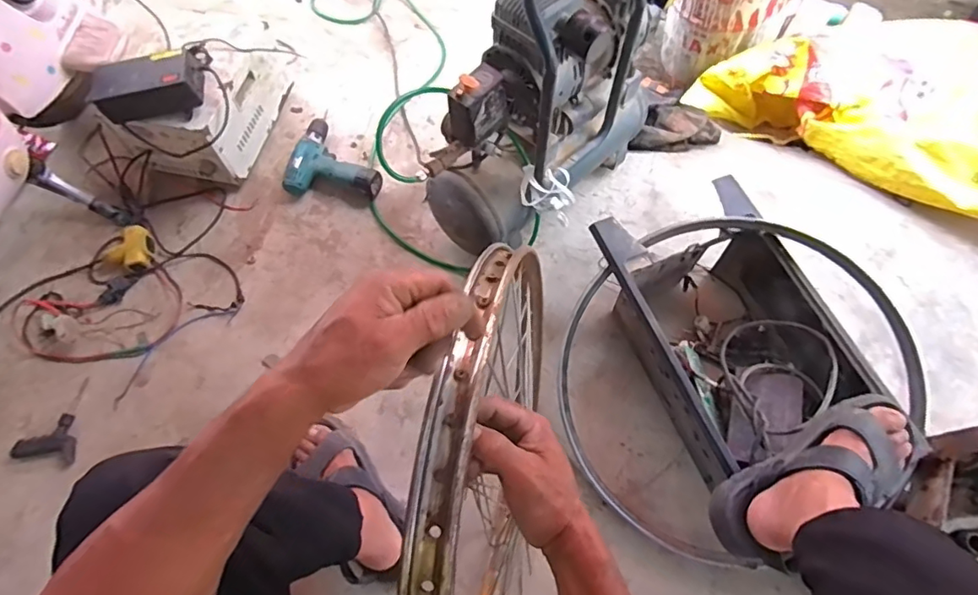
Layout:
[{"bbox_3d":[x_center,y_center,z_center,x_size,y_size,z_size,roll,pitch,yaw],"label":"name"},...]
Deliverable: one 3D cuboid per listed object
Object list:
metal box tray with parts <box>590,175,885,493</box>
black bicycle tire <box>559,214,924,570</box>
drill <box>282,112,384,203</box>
[{"bbox_3d":[0.372,0.051,0.897,0.261,0.193,0.398,-21,69,-7],"label":"metal box tray with parts"},{"bbox_3d":[0.350,0.117,0.829,0.513,0.034,0.464,-45,76,1],"label":"black bicycle tire"},{"bbox_3d":[-0.305,-0.287,1.105,0.196,0.054,0.191,11,69,5],"label":"drill"}]

